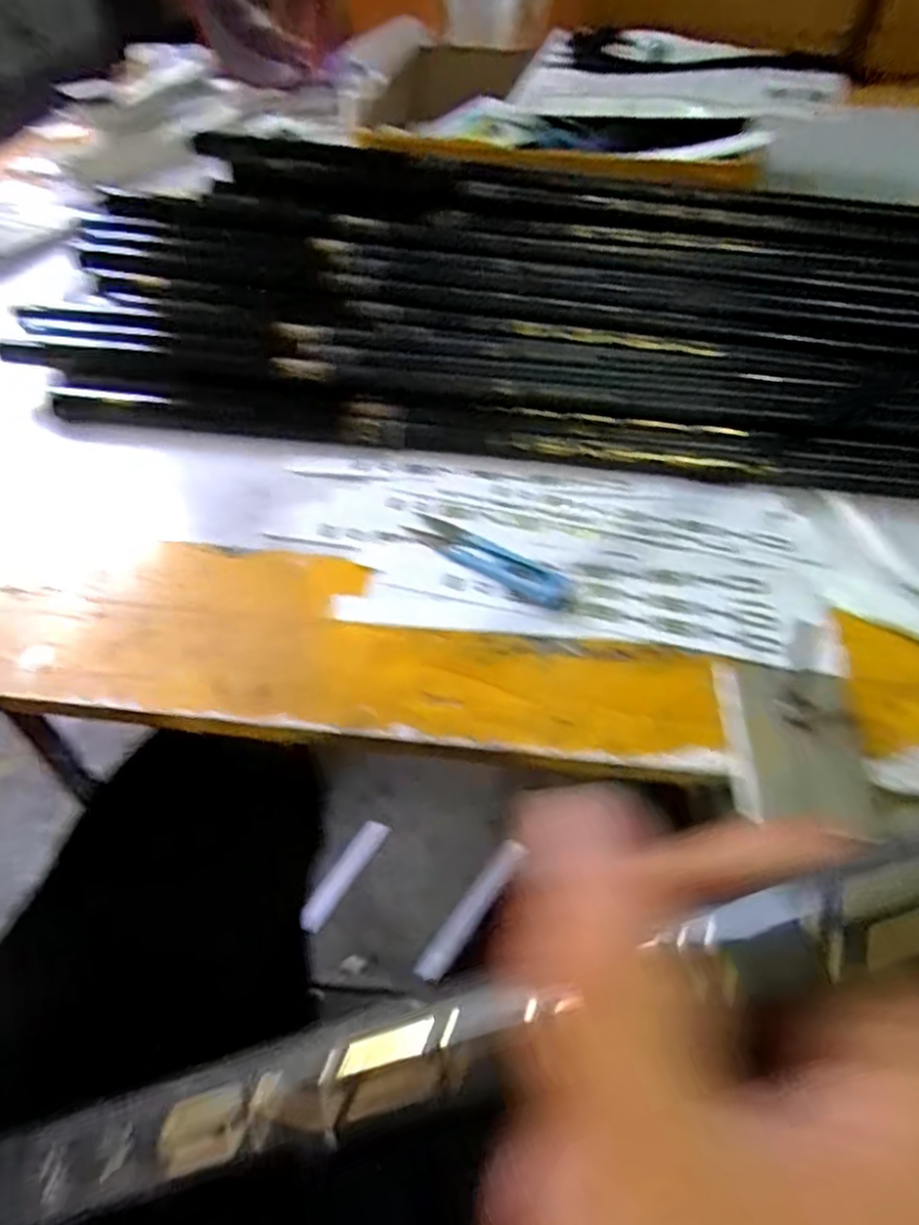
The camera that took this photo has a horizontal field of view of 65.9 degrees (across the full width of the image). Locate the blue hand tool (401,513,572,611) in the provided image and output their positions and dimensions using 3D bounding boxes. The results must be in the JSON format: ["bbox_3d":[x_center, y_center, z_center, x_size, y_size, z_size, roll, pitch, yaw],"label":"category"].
[{"bbox_3d":[0.015,-0.029,0.386,0.101,0.006,0.025,26,53,21],"label":"blue hand tool"}]

